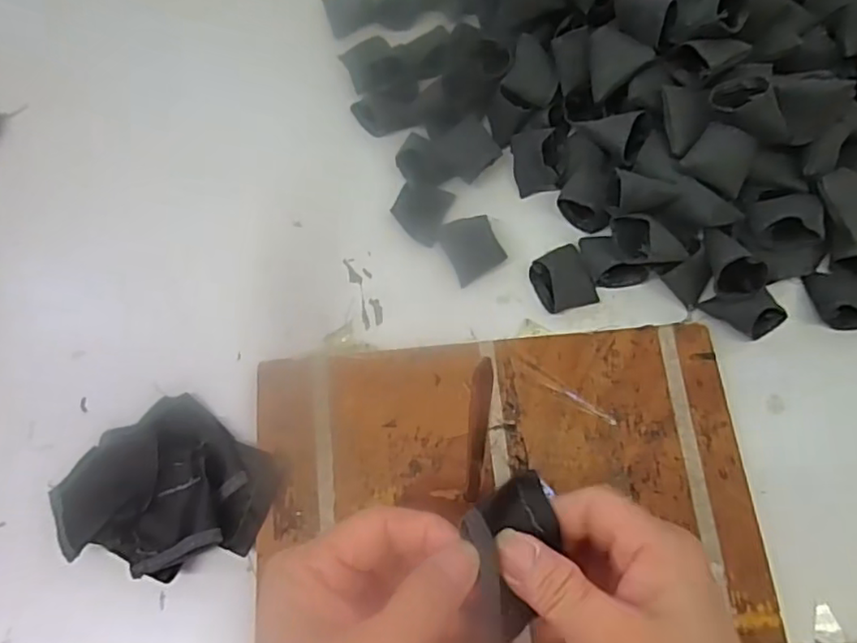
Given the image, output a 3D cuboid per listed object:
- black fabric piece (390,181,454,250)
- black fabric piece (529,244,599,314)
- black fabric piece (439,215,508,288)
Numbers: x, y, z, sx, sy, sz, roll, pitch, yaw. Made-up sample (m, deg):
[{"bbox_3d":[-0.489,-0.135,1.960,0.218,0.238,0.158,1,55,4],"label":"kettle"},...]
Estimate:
[{"bbox_3d":[-0.006,-0.073,0.416,0.035,0.008,0.038,22,71,10],"label":"black fabric piece"},{"bbox_3d":[0.085,-0.028,0.389,0.035,0.019,0.040,-22,70,-6],"label":"black fabric piece"},{"bbox_3d":[0.028,-0.050,0.403,0.033,0.012,0.040,-24,70,-7],"label":"black fabric piece"}]

